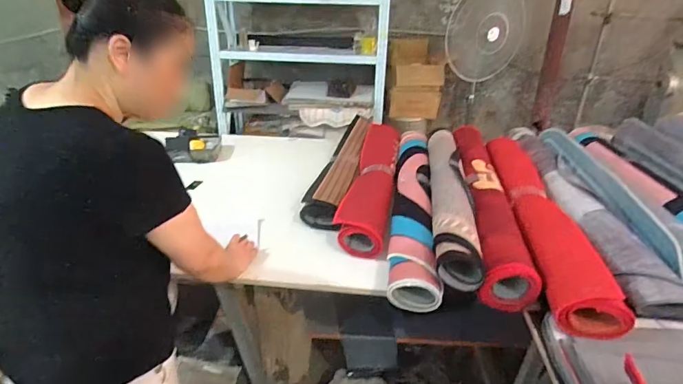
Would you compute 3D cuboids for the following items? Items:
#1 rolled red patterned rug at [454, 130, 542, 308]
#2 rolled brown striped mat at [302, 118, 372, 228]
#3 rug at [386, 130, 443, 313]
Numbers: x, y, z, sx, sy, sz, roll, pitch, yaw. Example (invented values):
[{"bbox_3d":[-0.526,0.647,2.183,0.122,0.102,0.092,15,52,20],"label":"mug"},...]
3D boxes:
[{"bbox_3d":[0.505,-0.016,1.428,0.149,0.145,1.126,6,25,9],"label":"rolled red patterned rug"},{"bbox_3d":[0.014,-0.109,1.671,0.149,0.150,0.944,6,25,9],"label":"rolled brown striped mat"},{"bbox_3d":[0.260,-0.005,1.463,0.139,0.120,1.142,5,25,7],"label":"rug"}]

